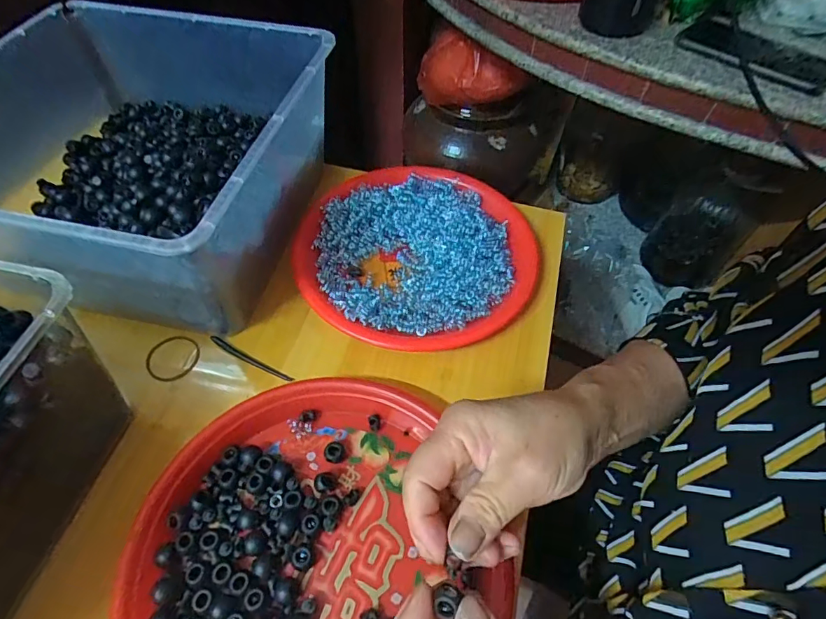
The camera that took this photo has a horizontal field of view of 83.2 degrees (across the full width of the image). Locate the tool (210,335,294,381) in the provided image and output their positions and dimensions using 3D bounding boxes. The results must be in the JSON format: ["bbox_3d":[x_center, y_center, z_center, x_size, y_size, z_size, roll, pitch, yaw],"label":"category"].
[{"bbox_3d":[-0.138,0.042,0.395,0.081,0.010,0.007,24,58,15],"label":"tool"}]

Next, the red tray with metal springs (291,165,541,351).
[{"bbox_3d":[0.005,-0.057,0.452,0.224,0.031,0.220,6,55,3],"label":"red tray with metal springs"}]

